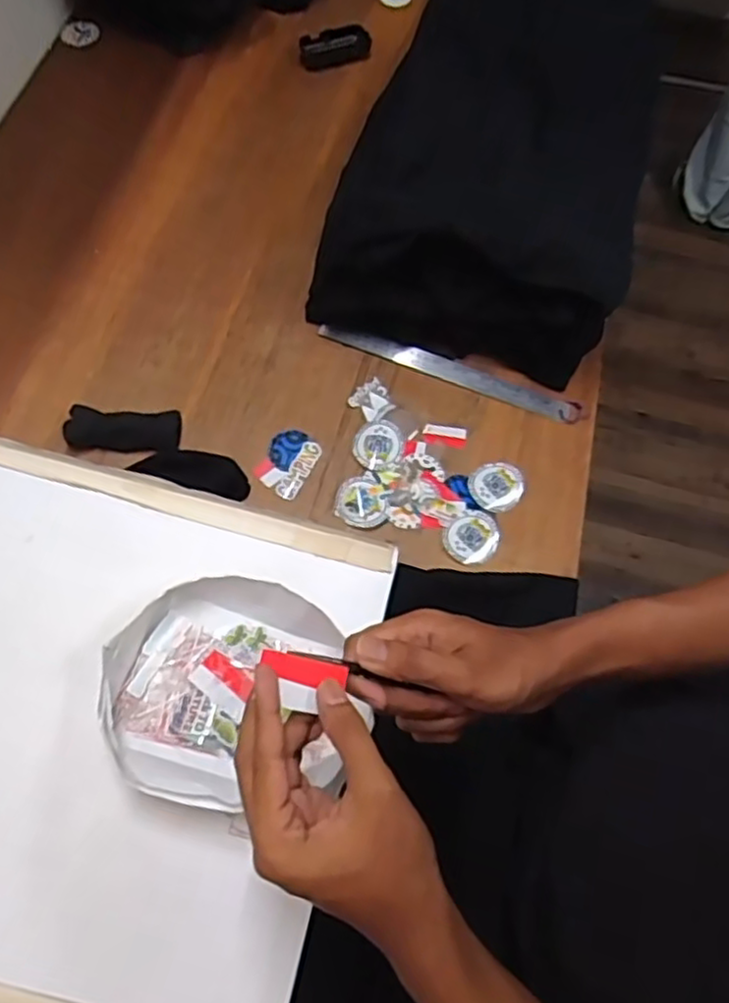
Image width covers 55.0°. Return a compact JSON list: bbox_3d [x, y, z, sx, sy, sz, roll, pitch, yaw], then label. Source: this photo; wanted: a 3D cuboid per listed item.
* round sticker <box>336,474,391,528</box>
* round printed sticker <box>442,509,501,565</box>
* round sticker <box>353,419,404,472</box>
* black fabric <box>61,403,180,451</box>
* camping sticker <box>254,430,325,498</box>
[{"bbox_3d":[-0.002,-0.001,0.795,0.057,0.006,0.060,1,67,-2],"label":"round sticker"},{"bbox_3d":[0.121,0.038,0.790,0.060,0.006,0.068,33,69,11],"label":"round printed sticker"},{"bbox_3d":[0.018,-0.068,0.824,0.056,0.004,0.065,17,69,2],"label":"round sticker"},{"bbox_3d":[-0.277,-0.082,0.810,0.127,0.024,0.047,2,67,-2],"label":"black fabric"},{"bbox_3d":[-0.089,-0.046,0.814,0.059,0.005,0.079,25,72,7],"label":"camping sticker"}]

